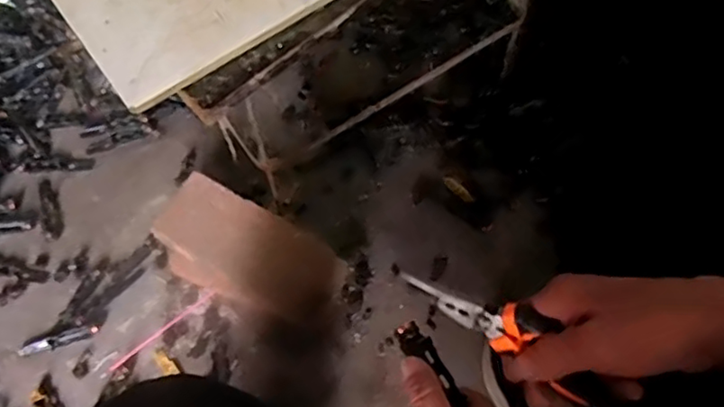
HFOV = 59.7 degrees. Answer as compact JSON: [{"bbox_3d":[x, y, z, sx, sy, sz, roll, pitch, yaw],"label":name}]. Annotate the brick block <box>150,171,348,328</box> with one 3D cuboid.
[{"bbox_3d":[-0.149,0.069,0.826,0.249,0.102,0.116,29,68,15],"label":"brick block"}]

